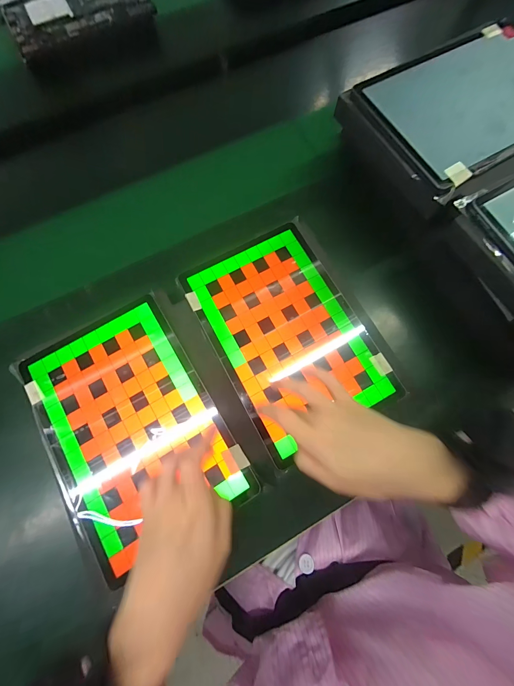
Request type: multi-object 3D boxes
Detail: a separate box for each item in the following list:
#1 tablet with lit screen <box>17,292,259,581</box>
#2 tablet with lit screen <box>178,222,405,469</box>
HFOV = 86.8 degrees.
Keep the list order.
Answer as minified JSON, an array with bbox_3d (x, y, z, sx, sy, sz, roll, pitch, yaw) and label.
[{"bbox_3d":[-0.133,0.085,0.292,0.167,0.006,0.242,-31,79,-7],"label":"tablet with lit screen"},{"bbox_3d":[0.037,-0.017,0.320,0.168,0.020,0.244,-27,74,-9],"label":"tablet with lit screen"}]

